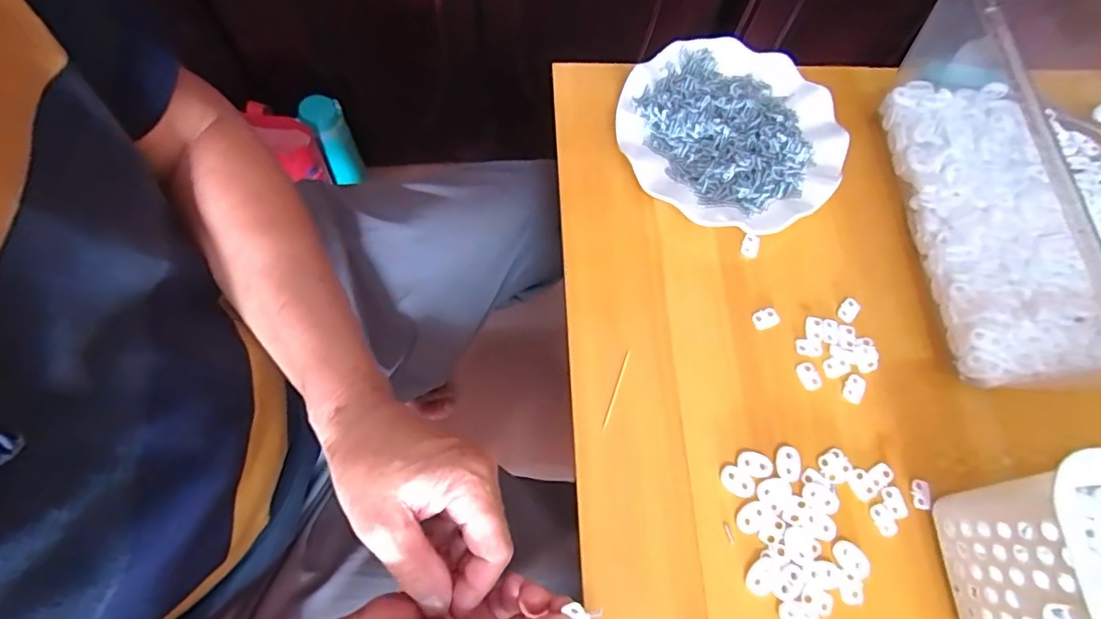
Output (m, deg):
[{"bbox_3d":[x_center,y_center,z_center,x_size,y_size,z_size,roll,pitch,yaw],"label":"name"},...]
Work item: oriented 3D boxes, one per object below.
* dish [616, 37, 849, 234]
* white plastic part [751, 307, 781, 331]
[{"bbox_3d":[0.148,-0.146,0.450,0.180,0.025,0.179,1,68,-3],"label":"dish"},{"bbox_3d":[0.162,0.007,0.403,0.020,0.004,0.014,-21,70,-11],"label":"white plastic part"}]

